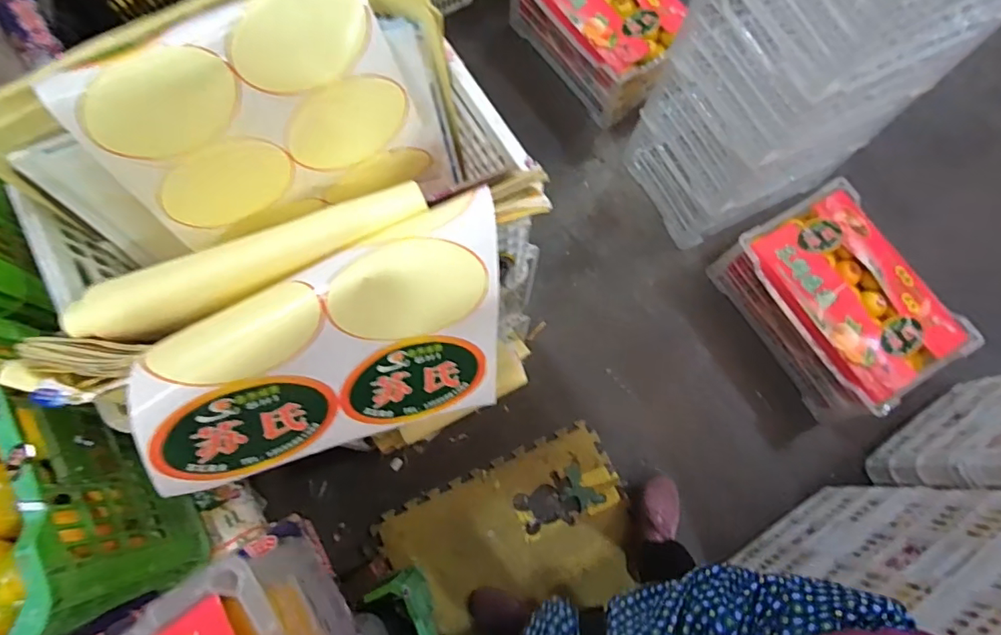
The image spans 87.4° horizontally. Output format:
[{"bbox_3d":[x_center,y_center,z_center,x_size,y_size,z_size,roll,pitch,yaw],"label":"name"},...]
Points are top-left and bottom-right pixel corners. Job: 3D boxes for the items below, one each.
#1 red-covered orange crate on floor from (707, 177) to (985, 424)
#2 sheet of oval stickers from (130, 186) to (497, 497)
[{"bbox_3d":[0.859,-0.042,1.353,0.363,0.228,0.503,-29,76,-9],"label":"red-covered orange crate on floor"},{"bbox_3d":[-0.138,0.025,0.473,0.299,0.124,0.157,-17,74,-6],"label":"sheet of oval stickers"}]

